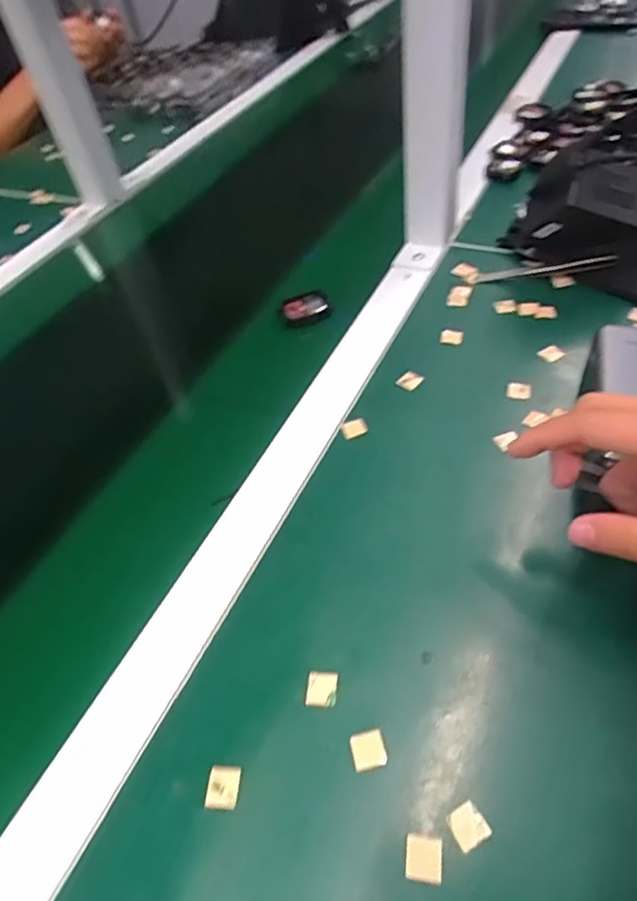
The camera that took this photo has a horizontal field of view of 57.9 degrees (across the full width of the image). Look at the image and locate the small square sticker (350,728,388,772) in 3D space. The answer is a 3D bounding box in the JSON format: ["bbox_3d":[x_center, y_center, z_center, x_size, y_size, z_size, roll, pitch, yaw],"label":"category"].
[{"bbox_3d":[0.025,0.148,0.286,0.016,0.004,0.017,-8,46,-11],"label":"small square sticker"}]

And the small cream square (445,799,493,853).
[{"bbox_3d":[0.068,0.169,0.260,0.015,0.004,0.015,-25,46,-18],"label":"small cream square"}]

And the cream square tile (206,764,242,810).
[{"bbox_3d":[-0.046,0.164,0.281,0.016,0.004,0.019,-1,50,10],"label":"cream square tile"}]

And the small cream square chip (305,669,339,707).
[{"bbox_3d":[0.002,0.126,0.306,0.016,0.004,0.018,1,50,11],"label":"small cream square chip"}]

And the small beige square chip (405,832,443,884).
[{"bbox_3d":[0.047,0.180,0.254,0.016,0.004,0.017,2,50,12],"label":"small beige square chip"}]

